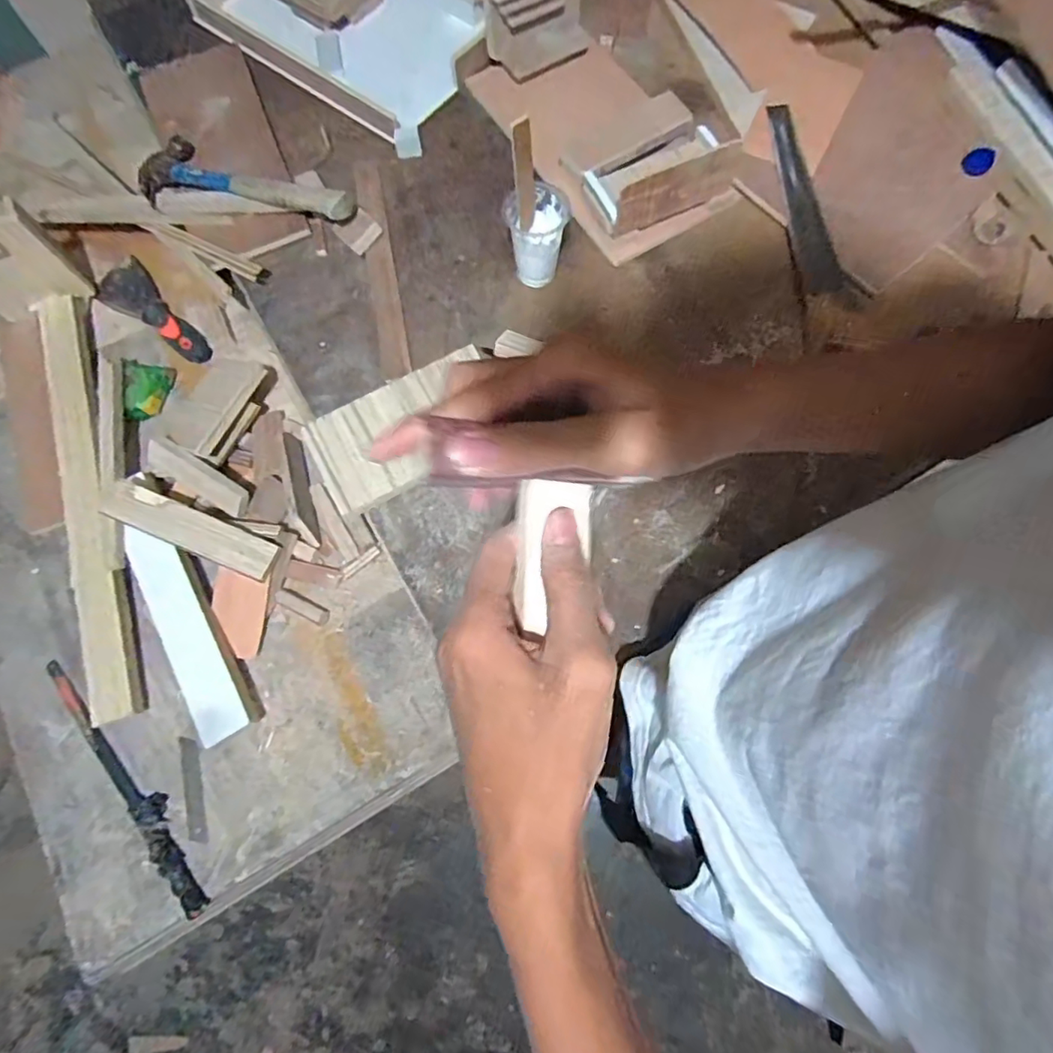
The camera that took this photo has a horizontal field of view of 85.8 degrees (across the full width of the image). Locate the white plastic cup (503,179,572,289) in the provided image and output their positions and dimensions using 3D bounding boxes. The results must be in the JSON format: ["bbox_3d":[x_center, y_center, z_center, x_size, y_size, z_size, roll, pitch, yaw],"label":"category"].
[{"bbox_3d":[0.010,-0.320,0.637,0.067,0.094,0.062,0,73,2],"label":"white plastic cup"}]

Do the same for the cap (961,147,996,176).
[{"bbox_3d":[0.550,-0.445,0.690,0.031,0.018,0.030,0,73,2],"label":"cap"}]

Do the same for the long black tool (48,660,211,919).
[{"bbox_3d":[-0.401,0.247,0.562,0.029,0.018,0.297,-40,76,-10],"label":"long black tool"}]

